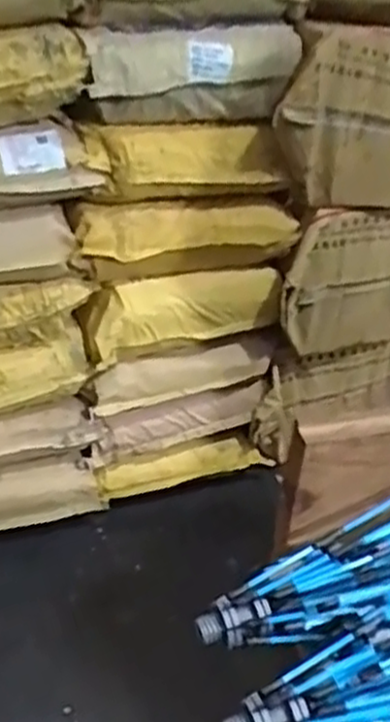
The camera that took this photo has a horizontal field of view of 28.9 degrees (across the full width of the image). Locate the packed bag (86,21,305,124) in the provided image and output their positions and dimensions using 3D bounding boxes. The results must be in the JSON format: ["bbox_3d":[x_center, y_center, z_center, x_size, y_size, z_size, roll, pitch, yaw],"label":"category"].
[{"bbox_3d":[0.000,-0.465,1.244,0.365,0.141,0.122,-10,33,-23],"label":"packed bag"}]

